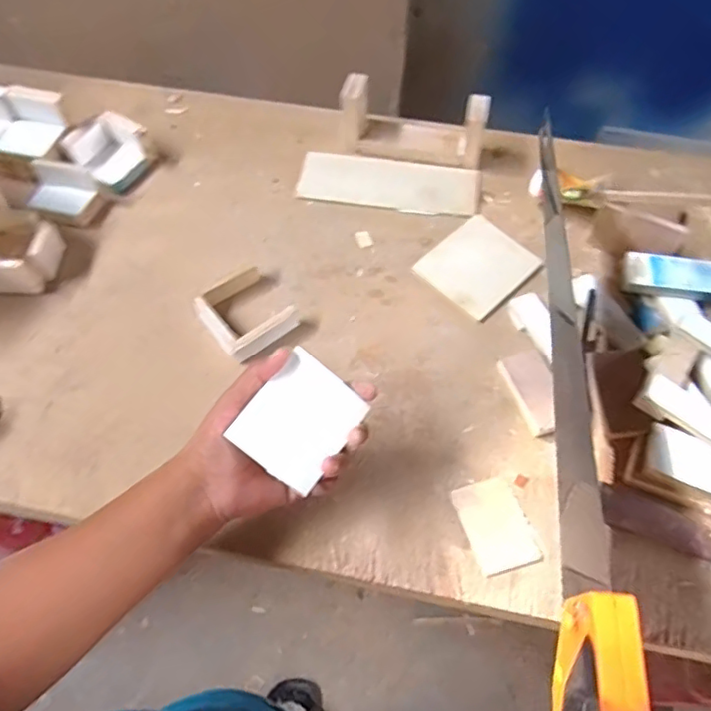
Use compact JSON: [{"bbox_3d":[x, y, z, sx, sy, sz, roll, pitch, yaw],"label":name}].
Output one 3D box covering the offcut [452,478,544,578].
[{"bbox_3d":[0.116,0.139,0.476,0.049,0.004,0.072,-16,63,-9],"label":"offcut"}]

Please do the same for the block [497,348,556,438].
[{"bbox_3d":[0.162,0.033,0.525,0.039,0.012,0.078,-17,63,-9],"label":"block"}]

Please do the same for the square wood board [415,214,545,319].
[{"bbox_3d":[0.126,-0.093,0.596,0.098,0.011,0.091,-39,68,-19],"label":"square wood board"}]

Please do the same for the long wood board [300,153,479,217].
[{"bbox_3d":[0.037,-0.192,0.645,0.196,0.008,0.070,8,62,5],"label":"long wood board"}]

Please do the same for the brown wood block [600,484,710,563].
[{"bbox_3d":[0.247,0.135,0.467,0.101,0.023,0.036,22,64,12],"label":"brown wood block"}]

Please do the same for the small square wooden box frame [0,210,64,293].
[{"bbox_3d":[-0.345,-0.106,0.583,0.084,0.045,0.078,1,62,0],"label":"small square wooden box frame"}]

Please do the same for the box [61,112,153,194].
[{"bbox_3d":[-0.272,-0.227,0.649,0.071,0.044,0.076,29,66,15],"label":"box"}]

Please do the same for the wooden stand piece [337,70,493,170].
[{"bbox_3d":[0.066,-0.263,0.648,0.159,0.078,0.051,11,62,6],"label":"wooden stand piece"}]

